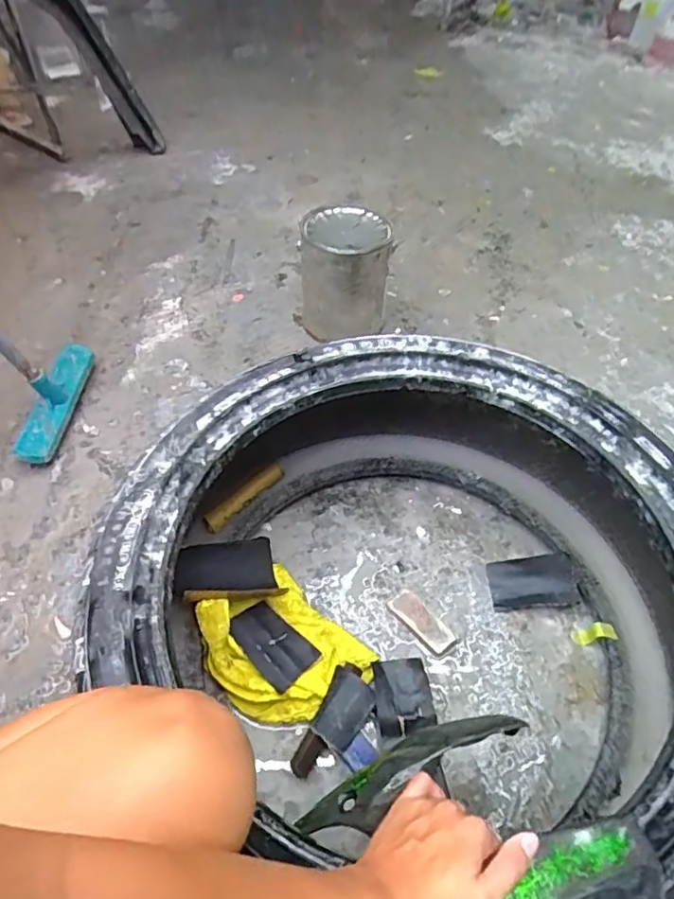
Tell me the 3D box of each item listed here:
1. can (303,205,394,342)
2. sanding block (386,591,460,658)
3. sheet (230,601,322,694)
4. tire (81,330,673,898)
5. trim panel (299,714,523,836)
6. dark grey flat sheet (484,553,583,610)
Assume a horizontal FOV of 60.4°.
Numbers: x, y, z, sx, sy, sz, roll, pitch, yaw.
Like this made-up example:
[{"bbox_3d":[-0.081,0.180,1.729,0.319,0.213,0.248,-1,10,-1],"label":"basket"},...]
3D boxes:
[{"bbox_3d":[0.014,-0.330,1.081,0.158,0.183,0.142,1,52,0],"label":"can"},{"bbox_3d":[0.113,0.233,0.779,0.040,0.018,0.100,-33,60,-24],"label":"sanding block"},{"bbox_3d":[-0.081,0.246,0.735,0.112,0.008,0.067,38,51,26],"label":"sheet"},{"bbox_3d":[0.090,0.179,0.668,0.622,0.257,0.646,1,52,-1],"label":"tire"},{"bbox_3d":[0.067,0.278,0.506,0.209,0.046,0.043,-22,56,-18],"label":"trim panel"},{"bbox_3d":[0.269,0.184,0.804,0.110,0.016,0.072,-13,55,14],"label":"dark grey flat sheet"}]

